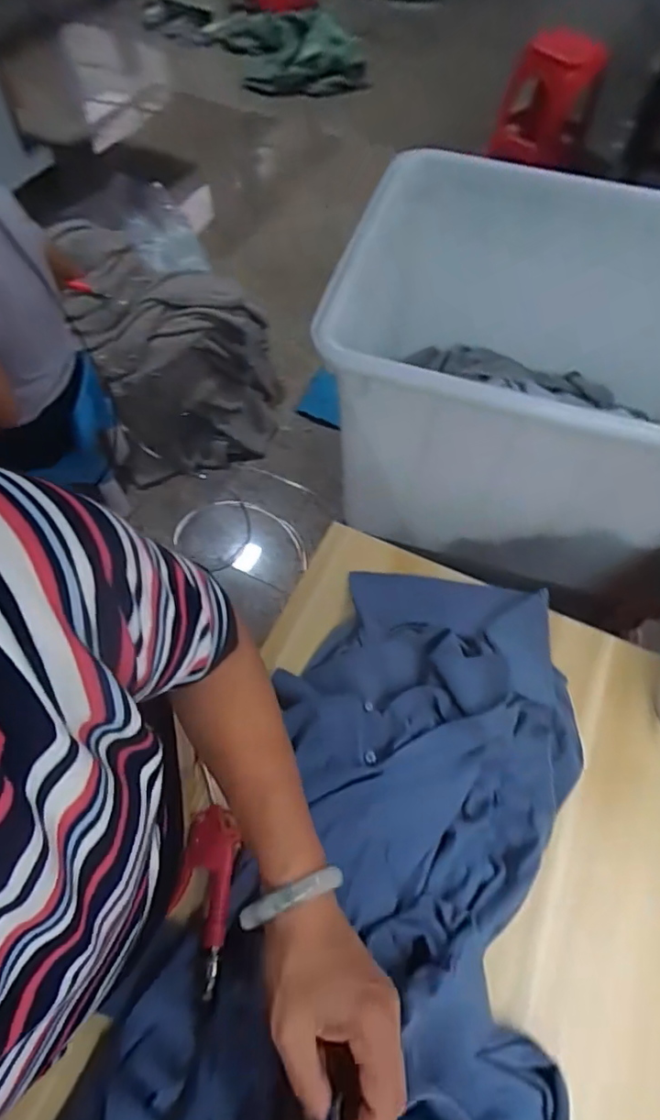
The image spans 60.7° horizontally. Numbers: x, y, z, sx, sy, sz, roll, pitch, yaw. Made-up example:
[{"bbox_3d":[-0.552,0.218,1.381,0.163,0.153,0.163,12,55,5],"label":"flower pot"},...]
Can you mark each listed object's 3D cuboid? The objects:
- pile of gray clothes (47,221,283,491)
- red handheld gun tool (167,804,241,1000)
[{"bbox_3d":[-0.479,-0.680,1.788,0.555,0.360,0.760,-20,63,-13],"label":"pile of gray clothes"},{"bbox_3d":[-0.128,0.333,0.568,0.058,0.030,0.155,6,60,1],"label":"red handheld gun tool"}]

